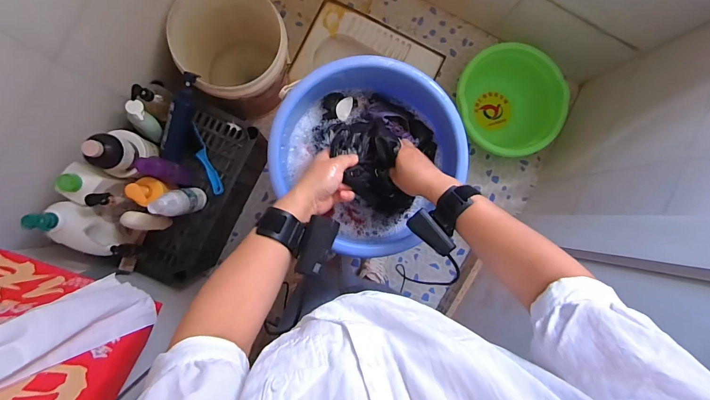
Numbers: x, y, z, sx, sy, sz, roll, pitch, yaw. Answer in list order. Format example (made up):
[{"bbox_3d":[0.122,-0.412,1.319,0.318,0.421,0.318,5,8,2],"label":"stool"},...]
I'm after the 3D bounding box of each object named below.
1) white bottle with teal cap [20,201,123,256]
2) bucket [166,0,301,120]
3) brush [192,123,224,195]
[{"bbox_3d":[-0.636,0.063,0.807,0.076,0.224,0.078,-44,64,-4],"label":"white bottle with teal cap"},{"bbox_3d":[-0.363,-0.451,1.108,0.310,0.349,0.320,0,89,-5],"label":"bucket"},{"bbox_3d":[-0.440,-0.116,1.024,0.035,0.024,0.215,-23,91,-5],"label":"brush"}]

